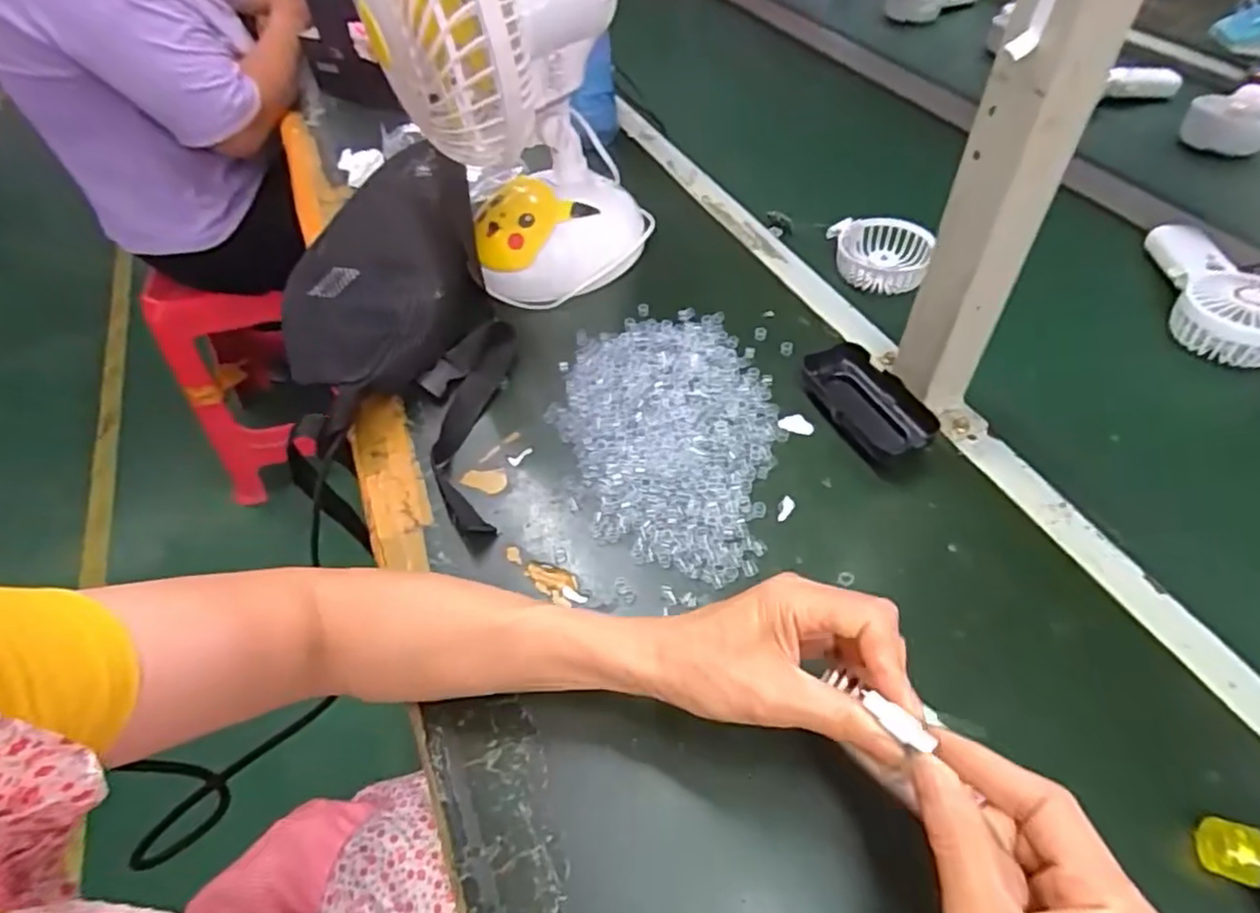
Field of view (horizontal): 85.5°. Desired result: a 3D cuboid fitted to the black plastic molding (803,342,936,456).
[{"bbox_3d":[0.174,-0.038,0.508,0.058,0.026,0.105,-17,50,-10],"label":"black plastic molding"}]

